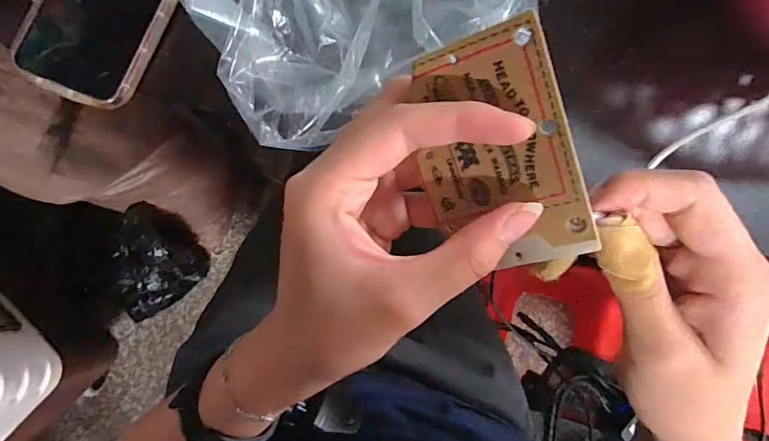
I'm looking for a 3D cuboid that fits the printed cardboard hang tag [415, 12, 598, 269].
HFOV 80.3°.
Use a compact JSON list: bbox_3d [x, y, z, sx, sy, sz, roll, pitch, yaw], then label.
[{"bbox_3d":[0.039,-0.021,0.161,0.053,0.004,0.082,-15,108,25],"label":"printed cardboard hang tag"}]

